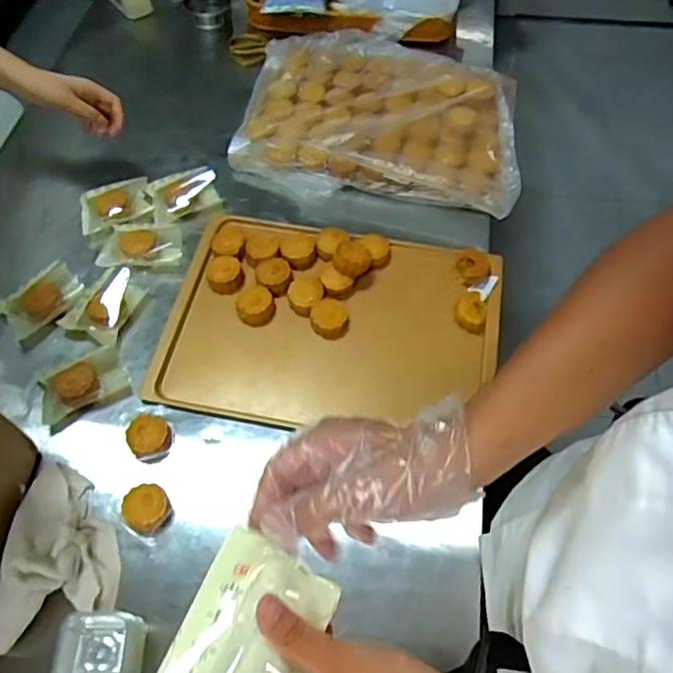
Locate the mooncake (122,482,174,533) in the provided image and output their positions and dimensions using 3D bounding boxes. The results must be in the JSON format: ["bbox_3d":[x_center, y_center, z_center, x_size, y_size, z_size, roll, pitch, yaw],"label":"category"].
[{"bbox_3d":[-0.210,0.195,0.661,0.050,0.034,0.047,0,60,0],"label":"mooncake"}]

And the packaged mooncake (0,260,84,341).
[{"bbox_3d":[-0.393,-0.049,0.790,0.106,0.035,0.065,-37,66,-20],"label":"packaged mooncake"}]

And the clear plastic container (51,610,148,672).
[{"bbox_3d":[-0.224,0.304,0.566,0.073,0.073,0.067,2,60,1],"label":"clear plastic container"}]

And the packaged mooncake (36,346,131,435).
[{"bbox_3d":[-0.318,0.058,0.733,0.108,0.033,0.070,-26,63,-15],"label":"packaged mooncake"}]

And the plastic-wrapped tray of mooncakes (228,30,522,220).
[{"bbox_3d":[0.074,-0.371,0.963,0.444,0.053,0.370,11,60,6],"label":"plastic-wrapped tray of mooncakes"}]

